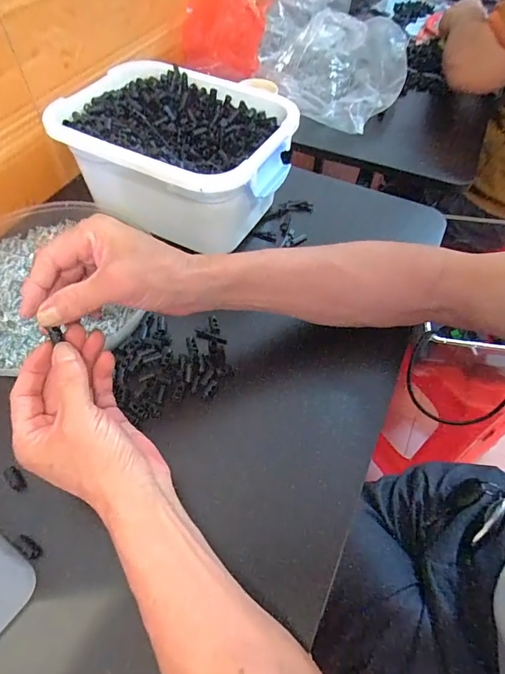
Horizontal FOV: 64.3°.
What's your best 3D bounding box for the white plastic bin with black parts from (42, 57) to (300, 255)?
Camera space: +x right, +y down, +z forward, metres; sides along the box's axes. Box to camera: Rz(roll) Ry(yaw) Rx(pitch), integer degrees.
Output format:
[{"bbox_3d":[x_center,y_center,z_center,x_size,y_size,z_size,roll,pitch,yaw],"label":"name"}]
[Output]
[{"bbox_3d":[-0.085,-0.210,0.474,0.243,0.106,0.179,26,58,15],"label":"white plastic bin with black parts"}]

